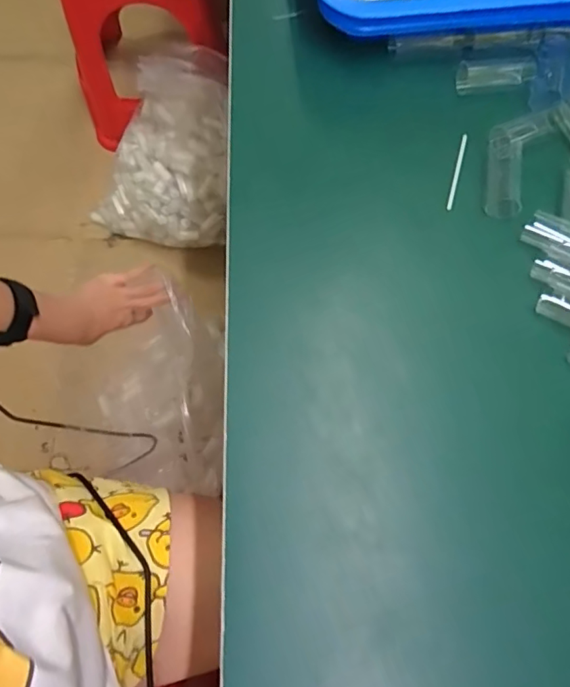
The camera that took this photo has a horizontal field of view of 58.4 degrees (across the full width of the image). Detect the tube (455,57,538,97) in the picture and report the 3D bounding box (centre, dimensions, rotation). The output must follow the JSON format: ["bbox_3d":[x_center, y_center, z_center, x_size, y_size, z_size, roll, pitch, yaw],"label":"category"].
[{"bbox_3d":[0.146,-0.184,0.351,0.054,0.015,0.017,-6,73,-3],"label":"tube"}]

